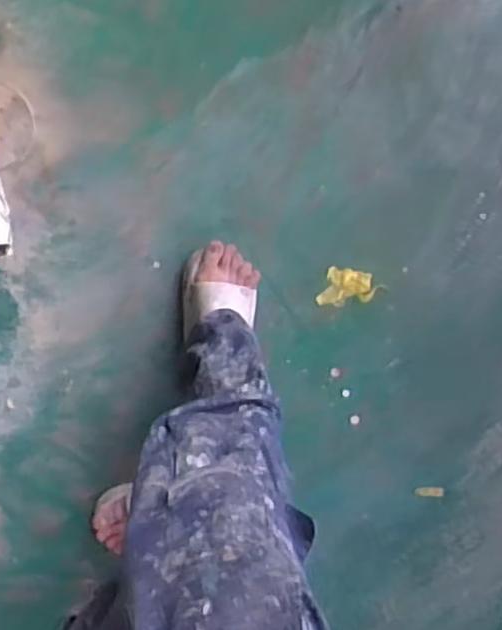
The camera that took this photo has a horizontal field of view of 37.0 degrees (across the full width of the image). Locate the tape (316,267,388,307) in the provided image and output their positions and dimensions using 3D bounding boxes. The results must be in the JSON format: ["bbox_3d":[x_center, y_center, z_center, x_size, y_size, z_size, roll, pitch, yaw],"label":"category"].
[{"bbox_3d":[0.170,-0.043,1.262,0.106,0.018,0.064,8,93,-6],"label":"tape"}]

